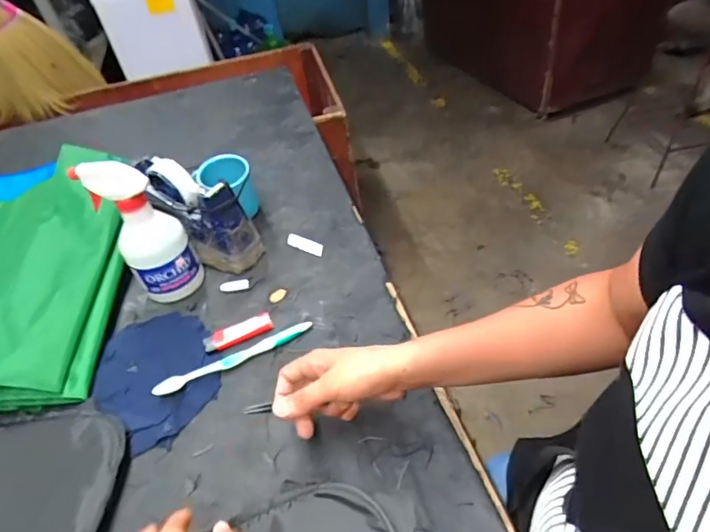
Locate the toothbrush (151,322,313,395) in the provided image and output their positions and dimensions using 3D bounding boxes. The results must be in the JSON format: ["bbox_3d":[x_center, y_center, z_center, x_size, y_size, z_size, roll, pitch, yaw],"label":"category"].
[{"bbox_3d":[-0.131,0.101,0.529,0.179,0.017,0.014,-26,46,-16],"label":"toothbrush"}]

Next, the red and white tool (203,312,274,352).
[{"bbox_3d":[-0.137,0.078,0.558,0.079,0.015,0.021,-22,45,-12],"label":"red and white tool"}]

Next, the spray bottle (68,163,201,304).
[{"bbox_3d":[-0.251,-0.042,0.577,0.080,0.185,0.063,-31,45,-22],"label":"spray bottle"}]

